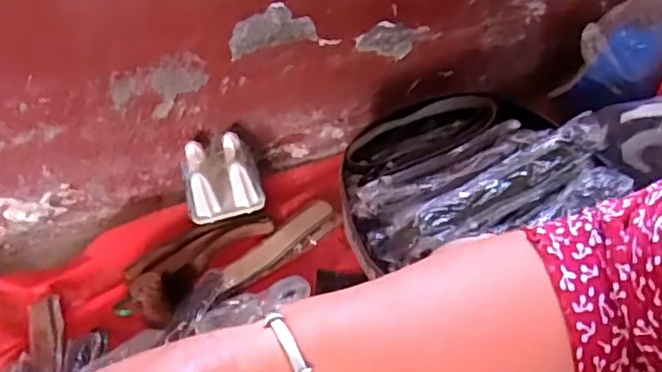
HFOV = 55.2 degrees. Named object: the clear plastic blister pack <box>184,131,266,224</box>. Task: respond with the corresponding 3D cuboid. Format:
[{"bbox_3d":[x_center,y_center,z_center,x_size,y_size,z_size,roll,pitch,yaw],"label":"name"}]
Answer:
[{"bbox_3d":[-0.181,-0.012,1.051,0.121,0.113,0.096,-15,47,-7],"label":"clear plastic blister pack"}]

